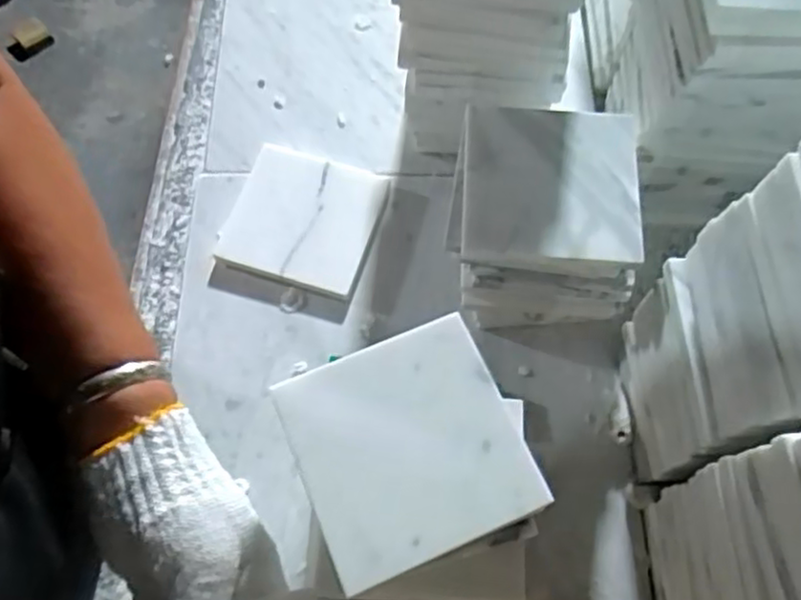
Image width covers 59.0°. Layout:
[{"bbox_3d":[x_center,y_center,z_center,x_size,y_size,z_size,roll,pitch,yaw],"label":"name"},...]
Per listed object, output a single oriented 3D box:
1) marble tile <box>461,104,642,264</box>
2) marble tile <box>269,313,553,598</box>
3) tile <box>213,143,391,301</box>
[{"bbox_3d":[0.087,-0.068,0.415,0.098,0.015,0.099,3,69,1],"label":"marble tile"},{"bbox_3d":[0.003,0.067,0.328,0.100,0.006,0.100,-21,70,-8],"label":"marble tile"},{"bbox_3d":[-0.070,-0.060,0.515,0.103,0.012,0.103,18,70,7],"label":"tile"}]

